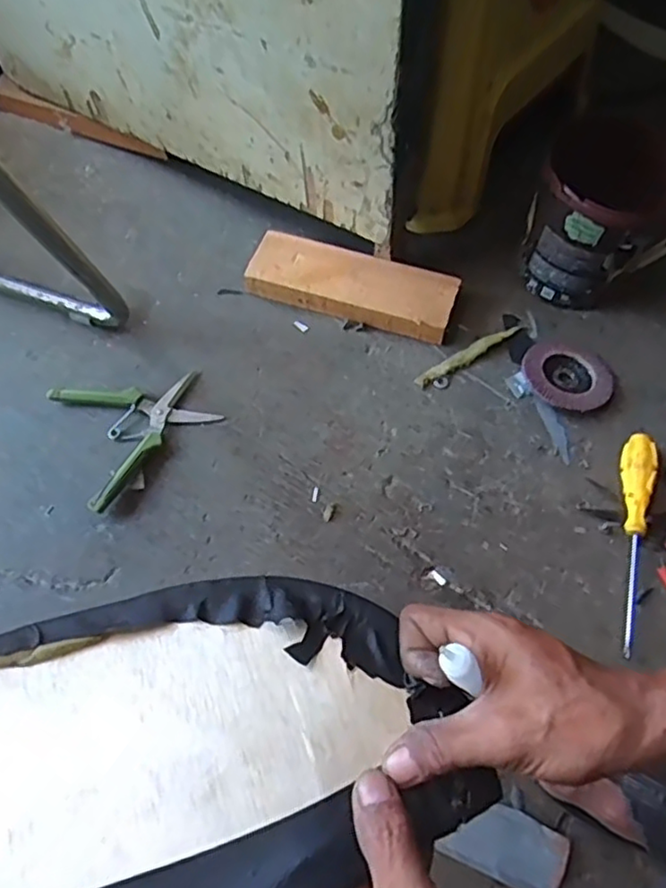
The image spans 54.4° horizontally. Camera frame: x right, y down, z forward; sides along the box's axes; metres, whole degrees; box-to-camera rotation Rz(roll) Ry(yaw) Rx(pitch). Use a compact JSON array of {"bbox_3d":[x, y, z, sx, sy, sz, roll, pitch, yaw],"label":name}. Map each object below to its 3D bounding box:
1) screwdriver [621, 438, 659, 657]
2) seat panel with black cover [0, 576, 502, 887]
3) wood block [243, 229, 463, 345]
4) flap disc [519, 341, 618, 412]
[{"bbox_3d":[0.294,0.089,0.619,0.028,0.027,0.217,9,63,5],"label":"screwdriver"},{"bbox_3d":[-0.134,0.168,0.308,0.384,0.032,0.159,-16,64,-12],"label":"seat panel with black cover"},{"bbox_3d":[0.023,-0.184,0.754,0.233,0.038,0.081,16,64,8],"label":"wood block"},{"bbox_3d":[0.258,-0.077,0.706,0.096,0.020,0.093,0,62,0],"label":"flap disc"}]

